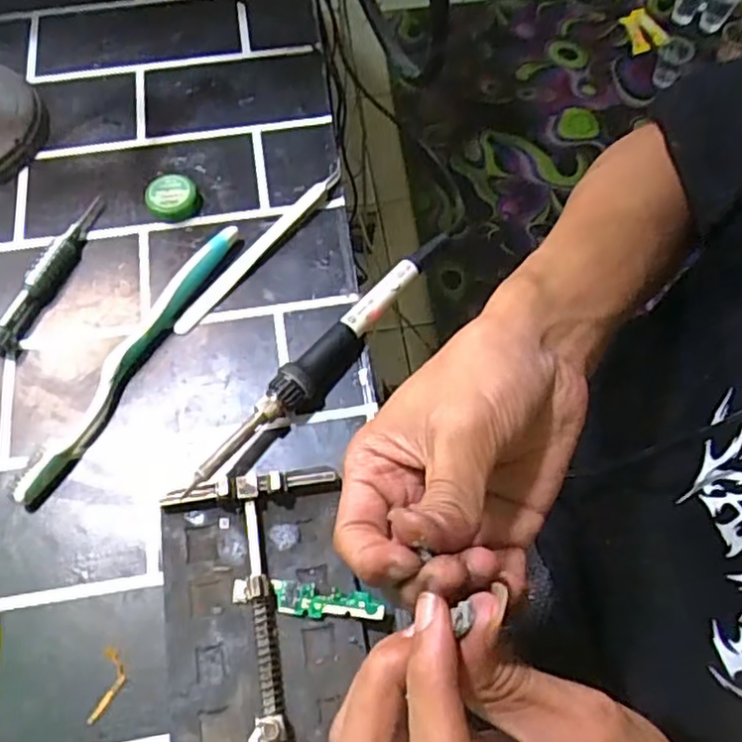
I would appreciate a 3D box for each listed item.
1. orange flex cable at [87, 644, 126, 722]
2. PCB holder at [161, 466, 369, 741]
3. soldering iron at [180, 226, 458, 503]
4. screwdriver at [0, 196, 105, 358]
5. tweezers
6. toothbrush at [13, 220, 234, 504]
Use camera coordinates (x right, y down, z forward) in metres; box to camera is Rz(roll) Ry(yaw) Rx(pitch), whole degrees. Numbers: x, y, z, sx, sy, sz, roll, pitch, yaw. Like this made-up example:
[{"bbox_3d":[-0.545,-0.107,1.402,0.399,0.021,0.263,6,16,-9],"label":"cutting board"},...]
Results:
[{"bbox_3d":[-0.118,0.140,0.311,0.012,0.004,0.031,3,64,4],"label":"orange flex cable"},{"bbox_3d":[-0.050,0.109,0.315,0.084,0.017,0.125,-11,65,-4],"label":"PCB holder"},{"bbox_3d":[-0.021,-0.010,0.374,0.021,0.021,0.200,39,71,17],"label":"soldering iron"},{"bbox_3d":[-0.187,-0.058,0.403,0.016,0.017,0.108,17,66,9],"label":"screwdriver"},{"bbox_3d":[-0.063,-0.079,0.418,0.014,0.009,0.148,36,70,16],"label":"tweezers"},{"bbox_3d":[-0.130,-0.010,0.378,0.017,0.015,0.184,26,68,12],"label":"toothbrush"}]

